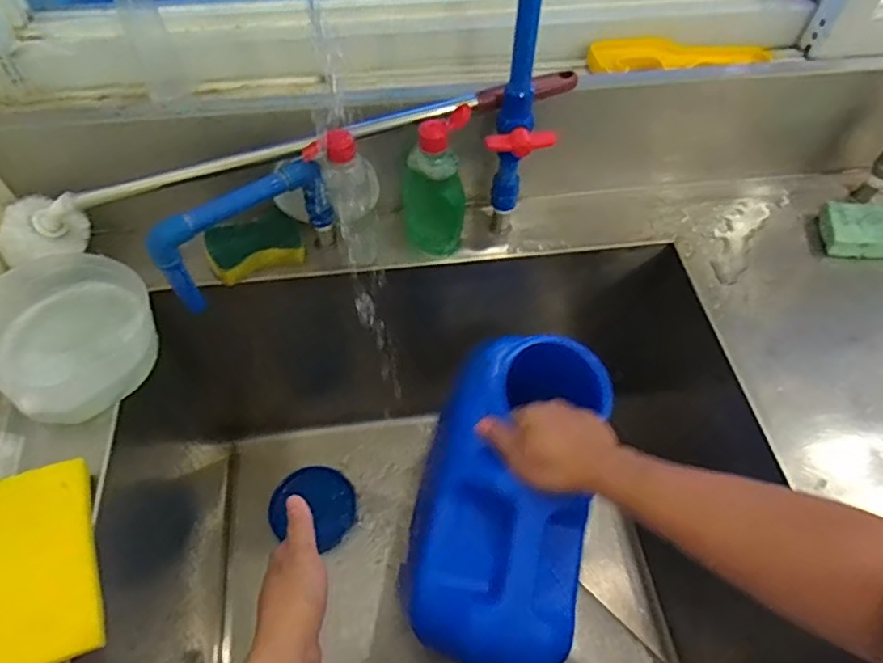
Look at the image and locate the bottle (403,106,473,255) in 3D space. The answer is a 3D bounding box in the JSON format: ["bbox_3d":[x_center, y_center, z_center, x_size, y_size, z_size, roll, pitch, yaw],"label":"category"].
[{"bbox_3d":[-0.006,-0.146,0.598,0.063,0.175,0.042,0,57,-2],"label":"bottle"}]

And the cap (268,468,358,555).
[{"bbox_3d":[-0.184,0.252,0.848,0.121,0.028,0.113,8,50,-9],"label":"cap"}]

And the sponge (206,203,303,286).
[{"bbox_3d":[-0.202,-0.094,0.630,0.096,0.027,0.064,-22,60,-15],"label":"sponge"}]

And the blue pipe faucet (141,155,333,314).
[{"bbox_3d":[-0.190,-0.098,0.572,0.176,0.106,0.025,-32,63,-20],"label":"blue pipe faucet"}]

